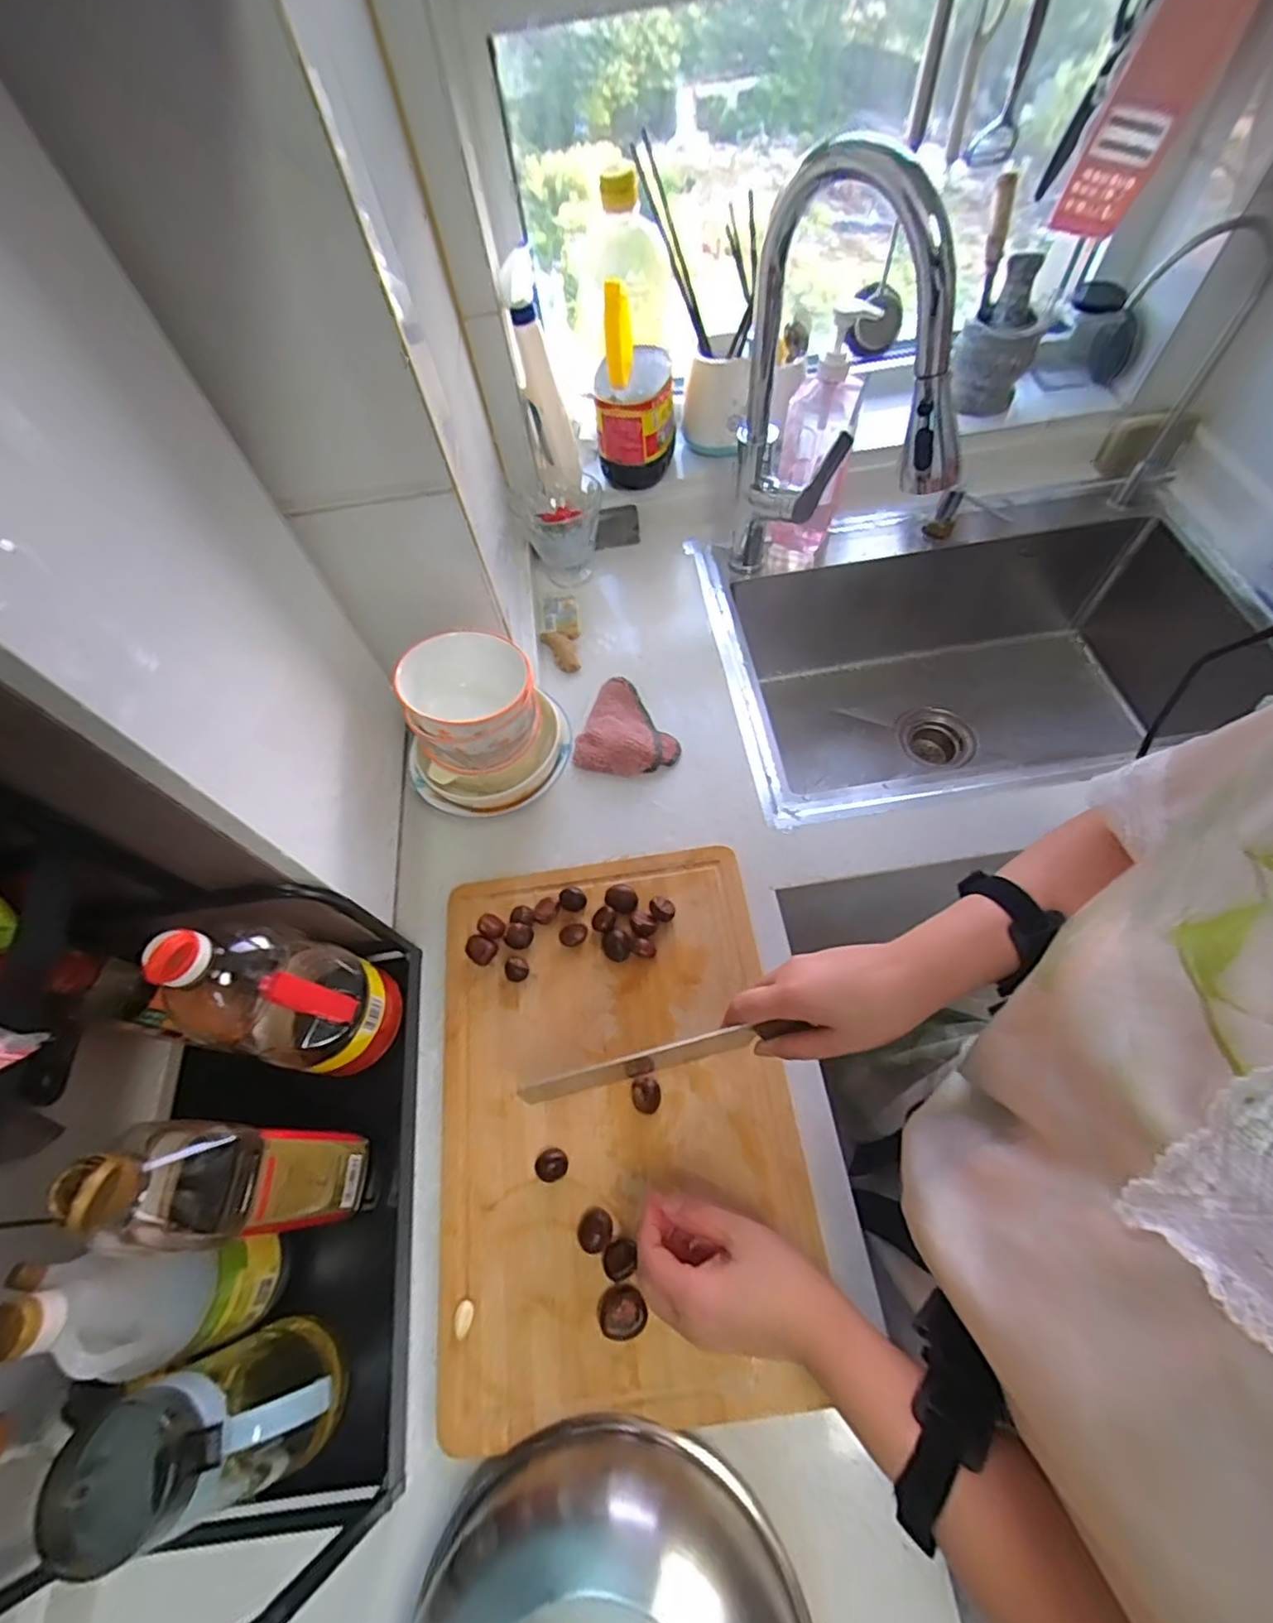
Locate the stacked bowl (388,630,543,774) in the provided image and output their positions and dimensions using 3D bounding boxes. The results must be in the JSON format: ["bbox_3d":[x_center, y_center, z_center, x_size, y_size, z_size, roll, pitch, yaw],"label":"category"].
[{"bbox_3d":[-0.162,-0.106,0.621,0.119,0.080,0.112,-2,61,4],"label":"stacked bowl"}]

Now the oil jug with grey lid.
[{"bbox_3d":[-0.260,0.399,0.407,0.125,0.152,0.086,-10,61,-1],"label":"oil jug with grey lid"}]

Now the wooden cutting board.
[{"bbox_3d":[-0.023,0.243,0.543,0.298,0.026,0.430,-9,61,-2],"label":"wooden cutting board"}]

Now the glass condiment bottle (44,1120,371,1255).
[{"bbox_3d":[-0.272,0.240,0.410,0.093,0.240,0.062,-3,61,3],"label":"glass condiment bottle"}]

